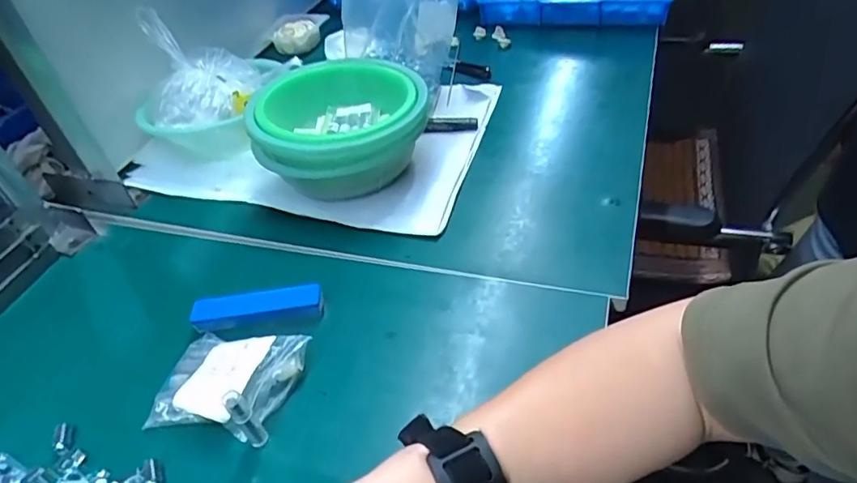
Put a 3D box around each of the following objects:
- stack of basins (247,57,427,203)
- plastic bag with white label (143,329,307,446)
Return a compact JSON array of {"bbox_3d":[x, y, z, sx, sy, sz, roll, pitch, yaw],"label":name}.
[{"bbox_3d":[-0.088,-0.119,0.603,0.169,0.105,0.169,2,43,12],"label":"stack of basins"},{"bbox_3d":[-0.154,0.104,0.425,0.106,0.024,0.082,3,44,13],"label":"plastic bag with white label"}]

